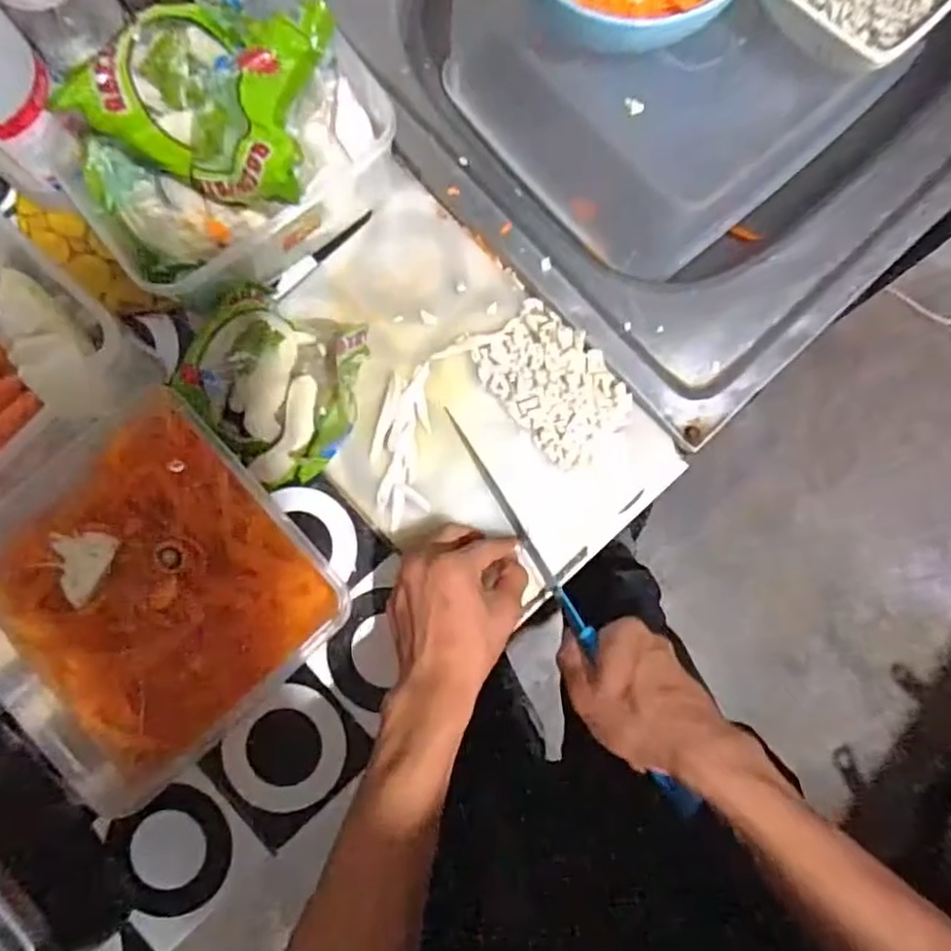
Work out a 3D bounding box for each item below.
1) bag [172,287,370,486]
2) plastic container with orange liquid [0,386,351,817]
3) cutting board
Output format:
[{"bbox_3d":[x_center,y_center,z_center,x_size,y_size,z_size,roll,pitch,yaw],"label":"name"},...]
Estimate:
[{"bbox_3d":[-0.140,-0.062,0.466,0.114,0.045,0.118,18,84,1],"label":"bag"},{"bbox_3d":[-0.219,0.083,0.452,0.216,0.060,0.199,-41,87,-5],"label":"plastic container with orange liquid"},{"bbox_3d":[-0.016,-0.053,0.487,0.192,0.016,0.292,-42,87,-5],"label":"cutting board"}]

